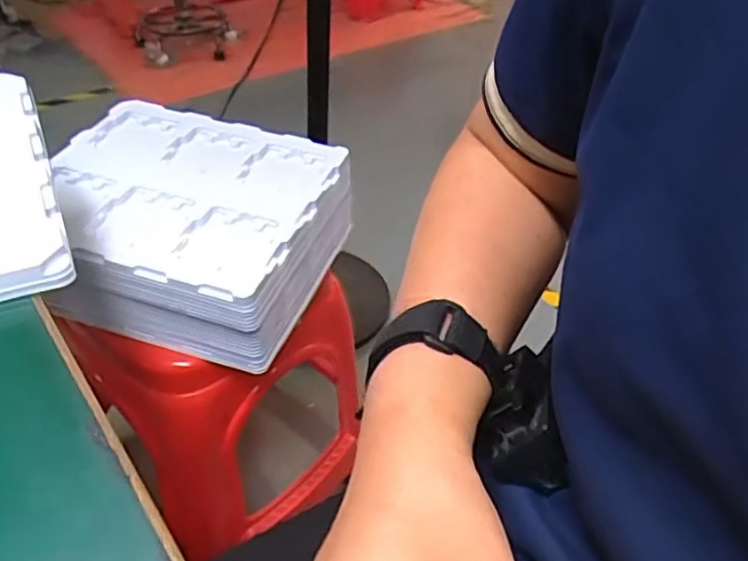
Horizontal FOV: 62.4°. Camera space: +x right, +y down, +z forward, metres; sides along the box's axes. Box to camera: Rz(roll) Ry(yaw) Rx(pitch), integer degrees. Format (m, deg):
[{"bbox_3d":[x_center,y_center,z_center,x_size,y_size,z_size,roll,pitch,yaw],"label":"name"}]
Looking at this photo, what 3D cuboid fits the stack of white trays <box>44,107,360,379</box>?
[{"bbox_3d":[-0.221,-0.067,0.737,0.319,0.121,0.278,13,43,10],"label":"stack of white trays"}]

